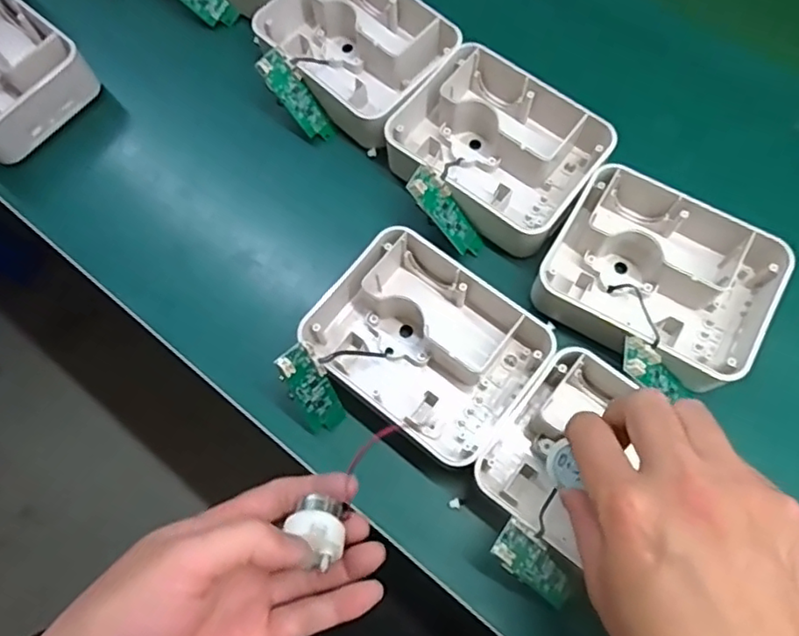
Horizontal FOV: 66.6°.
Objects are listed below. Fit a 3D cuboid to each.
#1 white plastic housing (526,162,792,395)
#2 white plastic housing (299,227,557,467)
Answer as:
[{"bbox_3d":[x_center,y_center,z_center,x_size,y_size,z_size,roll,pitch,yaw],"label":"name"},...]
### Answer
[{"bbox_3d":[0.162,-0.031,0.373,0.128,0.034,0.106,28,70,10],"label":"white plastic housing"},{"bbox_3d":[0.018,0.015,0.372,0.128,0.046,0.108,36,72,12],"label":"white plastic housing"}]

